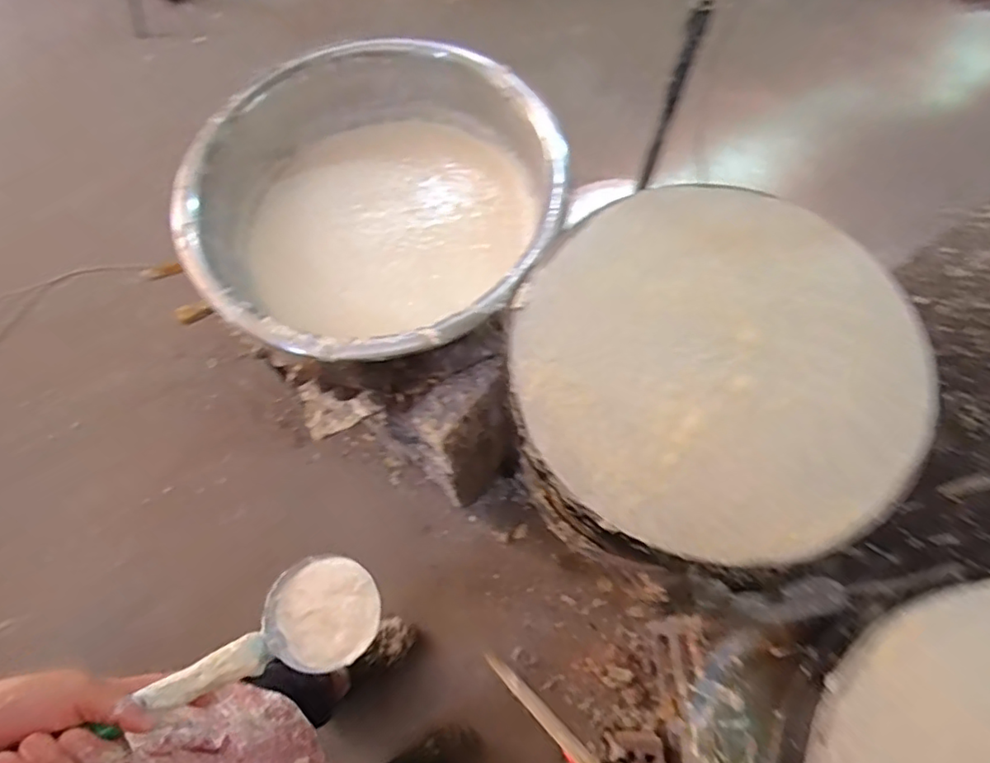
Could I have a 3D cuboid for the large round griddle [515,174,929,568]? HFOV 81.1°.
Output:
[{"bbox_3d":[0.198,-0.017,0.528,0.349,0.046,0.350,-1,67,3],"label":"large round griddle"}]

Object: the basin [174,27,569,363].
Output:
[{"bbox_3d":[-0.153,-0.224,0.775,0.463,0.166,0.450,-1,67,3],"label":"basin"}]

